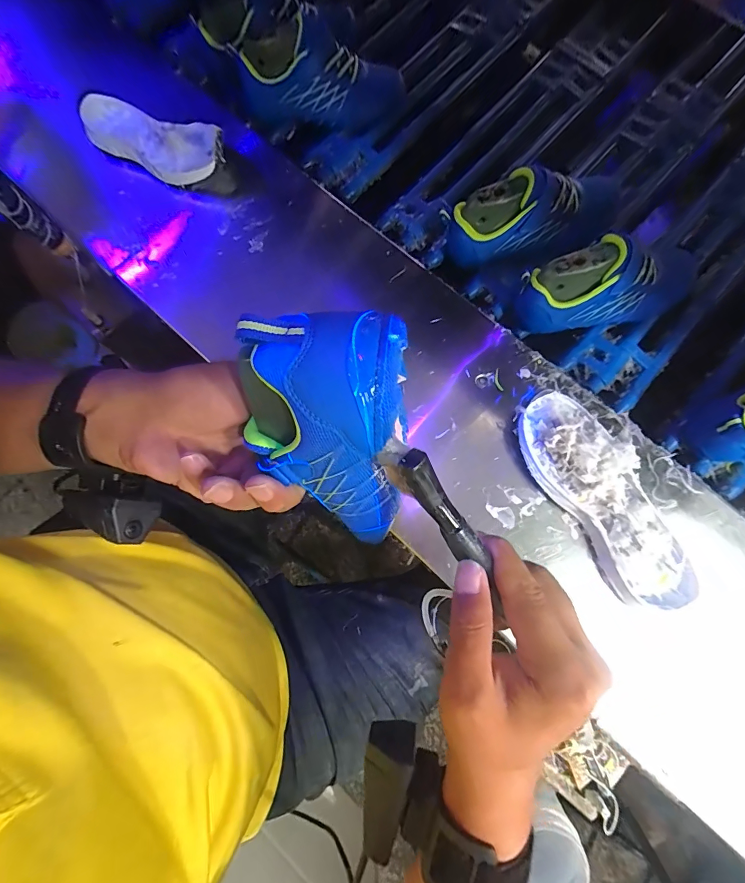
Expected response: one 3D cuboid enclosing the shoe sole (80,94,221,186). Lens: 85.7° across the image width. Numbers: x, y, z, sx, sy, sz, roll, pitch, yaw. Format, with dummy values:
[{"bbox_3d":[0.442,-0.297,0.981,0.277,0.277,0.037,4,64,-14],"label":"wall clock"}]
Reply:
[{"bbox_3d":[-0.265,-0.364,0.481,0.204,0.037,0.075,25,81,6],"label":"shoe sole"}]

